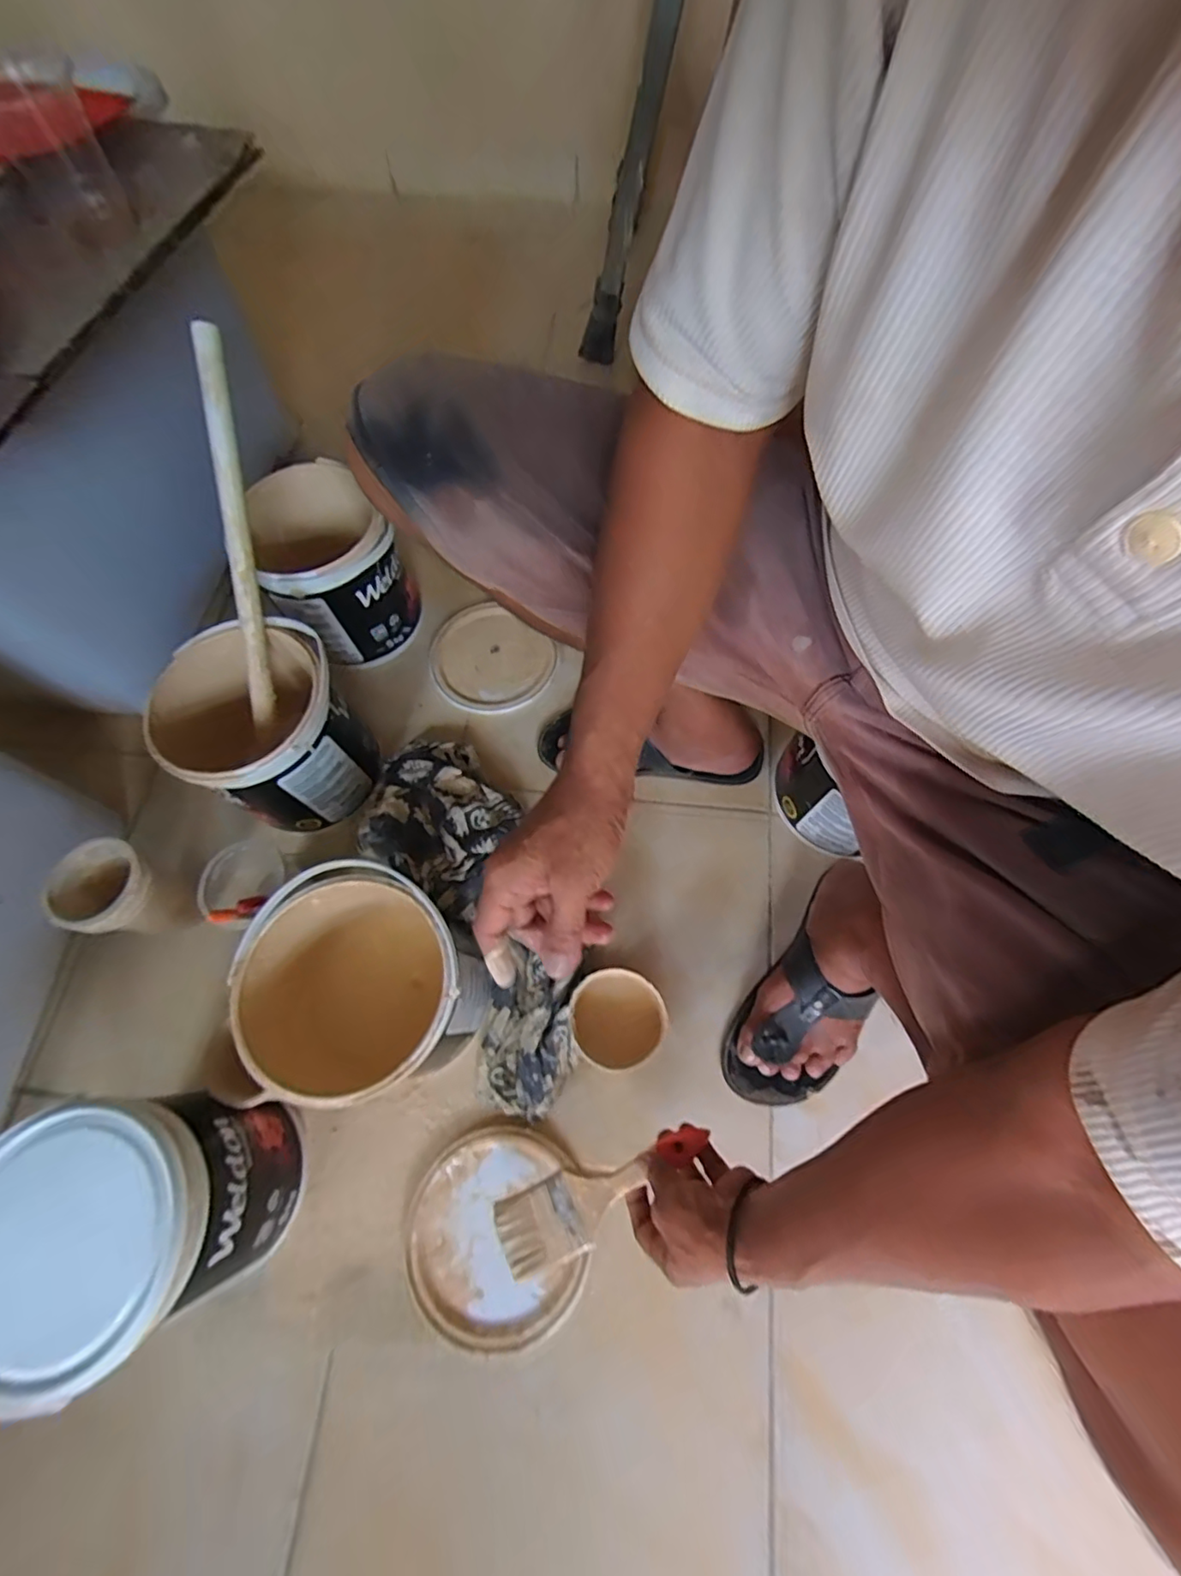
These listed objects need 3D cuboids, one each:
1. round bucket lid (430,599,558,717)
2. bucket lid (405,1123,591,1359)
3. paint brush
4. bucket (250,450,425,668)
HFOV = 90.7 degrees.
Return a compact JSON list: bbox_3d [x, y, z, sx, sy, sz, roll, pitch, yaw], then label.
[{"bbox_3d":[-0.142,-0.178,0.809,0.172,0.015,0.158,-1,68,1],"label":"round bucket lid"},{"bbox_3d":[-0.092,0.428,0.562,0.160,0.016,0.172,0,69,1],"label":"bucket lid"},{"bbox_3d":[0.010,0.354,0.513,0.201,0.016,0.060,-31,71,3],"label":"paint brush"},{"bbox_3d":[-0.327,-0.279,0.757,0.155,0.183,0.161,-1,68,1],"label":"bucket"}]

